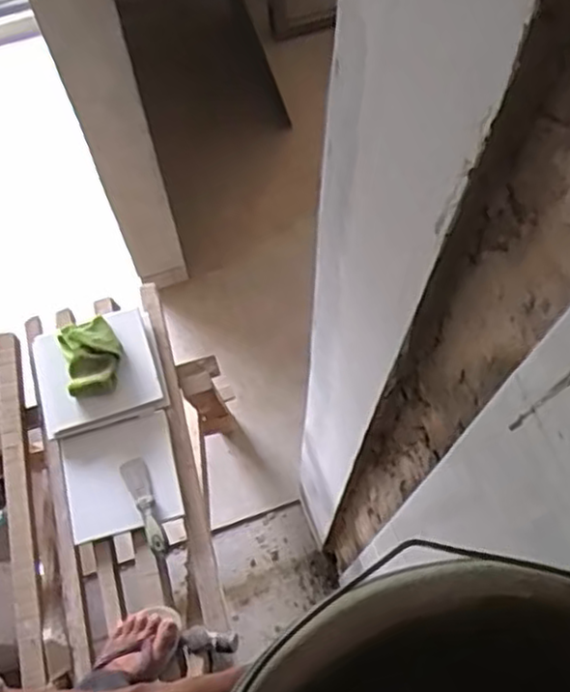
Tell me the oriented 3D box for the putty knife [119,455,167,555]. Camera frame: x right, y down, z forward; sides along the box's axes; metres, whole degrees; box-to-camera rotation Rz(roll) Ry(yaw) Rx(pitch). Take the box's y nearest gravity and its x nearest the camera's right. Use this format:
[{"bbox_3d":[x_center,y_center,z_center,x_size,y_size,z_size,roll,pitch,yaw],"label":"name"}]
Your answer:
[{"bbox_3d":[-0.241,0.276,1.268,0.044,0.012,0.172,-23,68,-9],"label":"putty knife"}]

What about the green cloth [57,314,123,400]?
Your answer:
[{"bbox_3d":[-0.359,0.022,1.358,0.108,0.034,0.139,-16,89,-7],"label":"green cloth"}]

